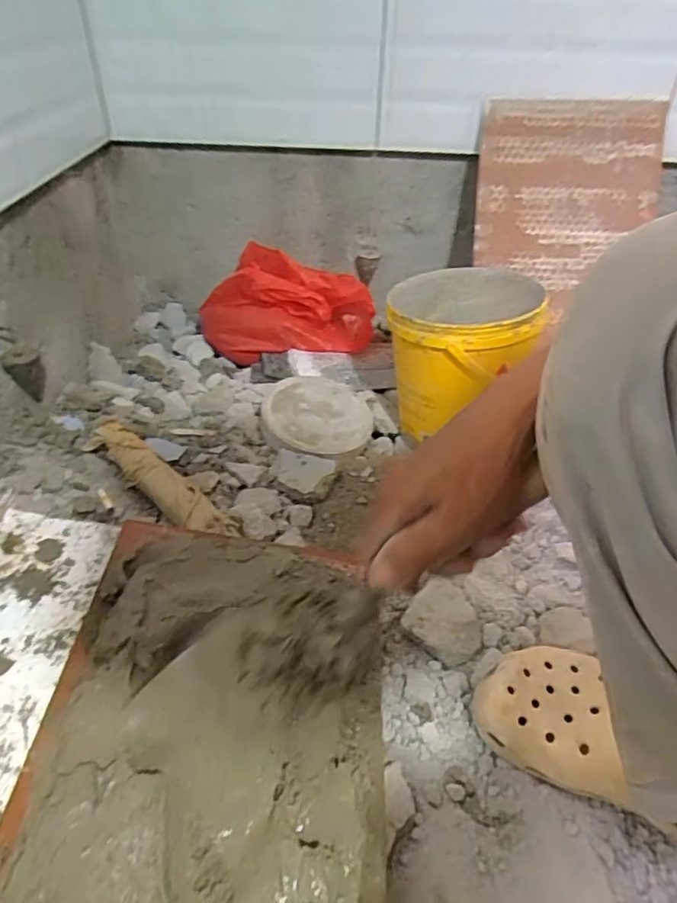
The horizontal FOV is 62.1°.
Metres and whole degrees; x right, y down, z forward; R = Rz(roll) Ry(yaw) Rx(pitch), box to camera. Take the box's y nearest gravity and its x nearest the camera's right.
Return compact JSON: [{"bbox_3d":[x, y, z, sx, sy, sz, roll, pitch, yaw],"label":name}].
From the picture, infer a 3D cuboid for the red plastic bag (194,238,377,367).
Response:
[{"bbox_3d":[-0.086,-0.231,0.890,0.280,0.161,0.070,3,39,1],"label":"red plastic bag"}]

